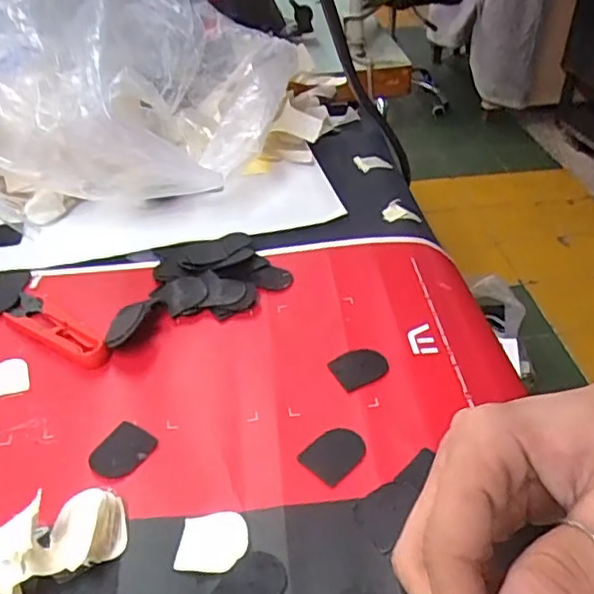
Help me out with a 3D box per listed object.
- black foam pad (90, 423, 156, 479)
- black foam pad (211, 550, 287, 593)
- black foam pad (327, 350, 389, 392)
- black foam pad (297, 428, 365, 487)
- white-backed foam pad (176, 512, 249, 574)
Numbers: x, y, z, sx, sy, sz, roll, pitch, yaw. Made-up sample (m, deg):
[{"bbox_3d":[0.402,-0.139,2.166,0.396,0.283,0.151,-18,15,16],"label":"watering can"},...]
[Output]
[{"bbox_3d":[-0.097,0.084,0.345,0.027,0.004,0.034,22,45,28],"label":"black foam pad"},{"bbox_3d":[-0.021,0.133,0.287,0.027,0.004,0.035,21,44,27],"label":"black foam pad"},{"bbox_3d":[0.039,0.043,0.390,0.032,0.004,0.026,-19,41,-19],"label":"black foam pad"},{"bbox_3d":[0.020,0.085,0.343,0.032,0.004,0.027,-33,48,-32],"label":"black foam pad"},{"bbox_3d":[-0.040,0.117,0.302,0.032,0.007,0.027,1,39,5],"label":"white-backed foam pad"}]

